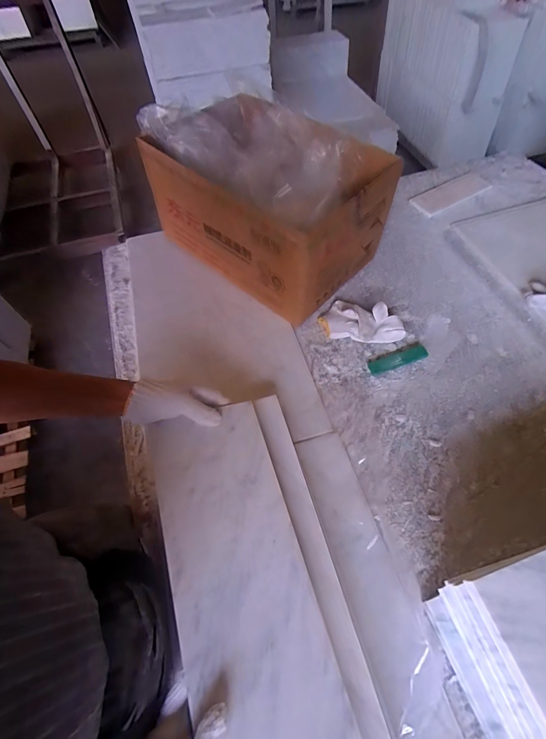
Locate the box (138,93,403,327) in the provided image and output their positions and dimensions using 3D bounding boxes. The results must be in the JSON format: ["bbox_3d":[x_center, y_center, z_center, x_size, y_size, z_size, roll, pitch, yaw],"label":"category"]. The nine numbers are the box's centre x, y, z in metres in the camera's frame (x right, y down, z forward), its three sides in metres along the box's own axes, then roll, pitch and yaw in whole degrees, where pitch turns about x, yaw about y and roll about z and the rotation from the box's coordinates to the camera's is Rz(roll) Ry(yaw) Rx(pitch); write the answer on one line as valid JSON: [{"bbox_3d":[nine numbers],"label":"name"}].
[{"bbox_3d":[-0.007,-0.349,0.720,0.431,0.224,0.304,38,67,24],"label":"box"}]

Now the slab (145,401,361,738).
[{"bbox_3d":[-0.031,0.249,0.383,0.150,0.011,0.437,-10,60,-20],"label":"slab"}]

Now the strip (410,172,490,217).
[{"bbox_3d":[0.473,-0.469,0.912,0.229,0.013,0.088,-25,59,-12],"label":"strip"}]

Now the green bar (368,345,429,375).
[{"bbox_3d":[0.236,-0.020,0.643,0.119,0.014,0.028,-19,58,-9],"label":"green bar"}]

